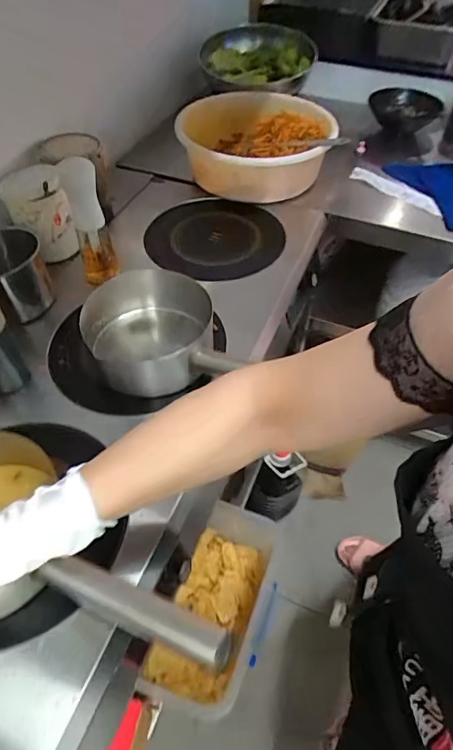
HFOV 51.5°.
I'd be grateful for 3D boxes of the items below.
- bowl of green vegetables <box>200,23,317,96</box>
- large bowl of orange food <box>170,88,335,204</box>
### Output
[{"bbox_3d":[0.088,-0.790,1.172,0.279,0.096,0.268,0,51,0],"label":"bowl of green vegetables"},{"bbox_3d":[0.075,-0.511,1.045,0.360,0.145,0.287,-29,57,-22],"label":"large bowl of orange food"}]

